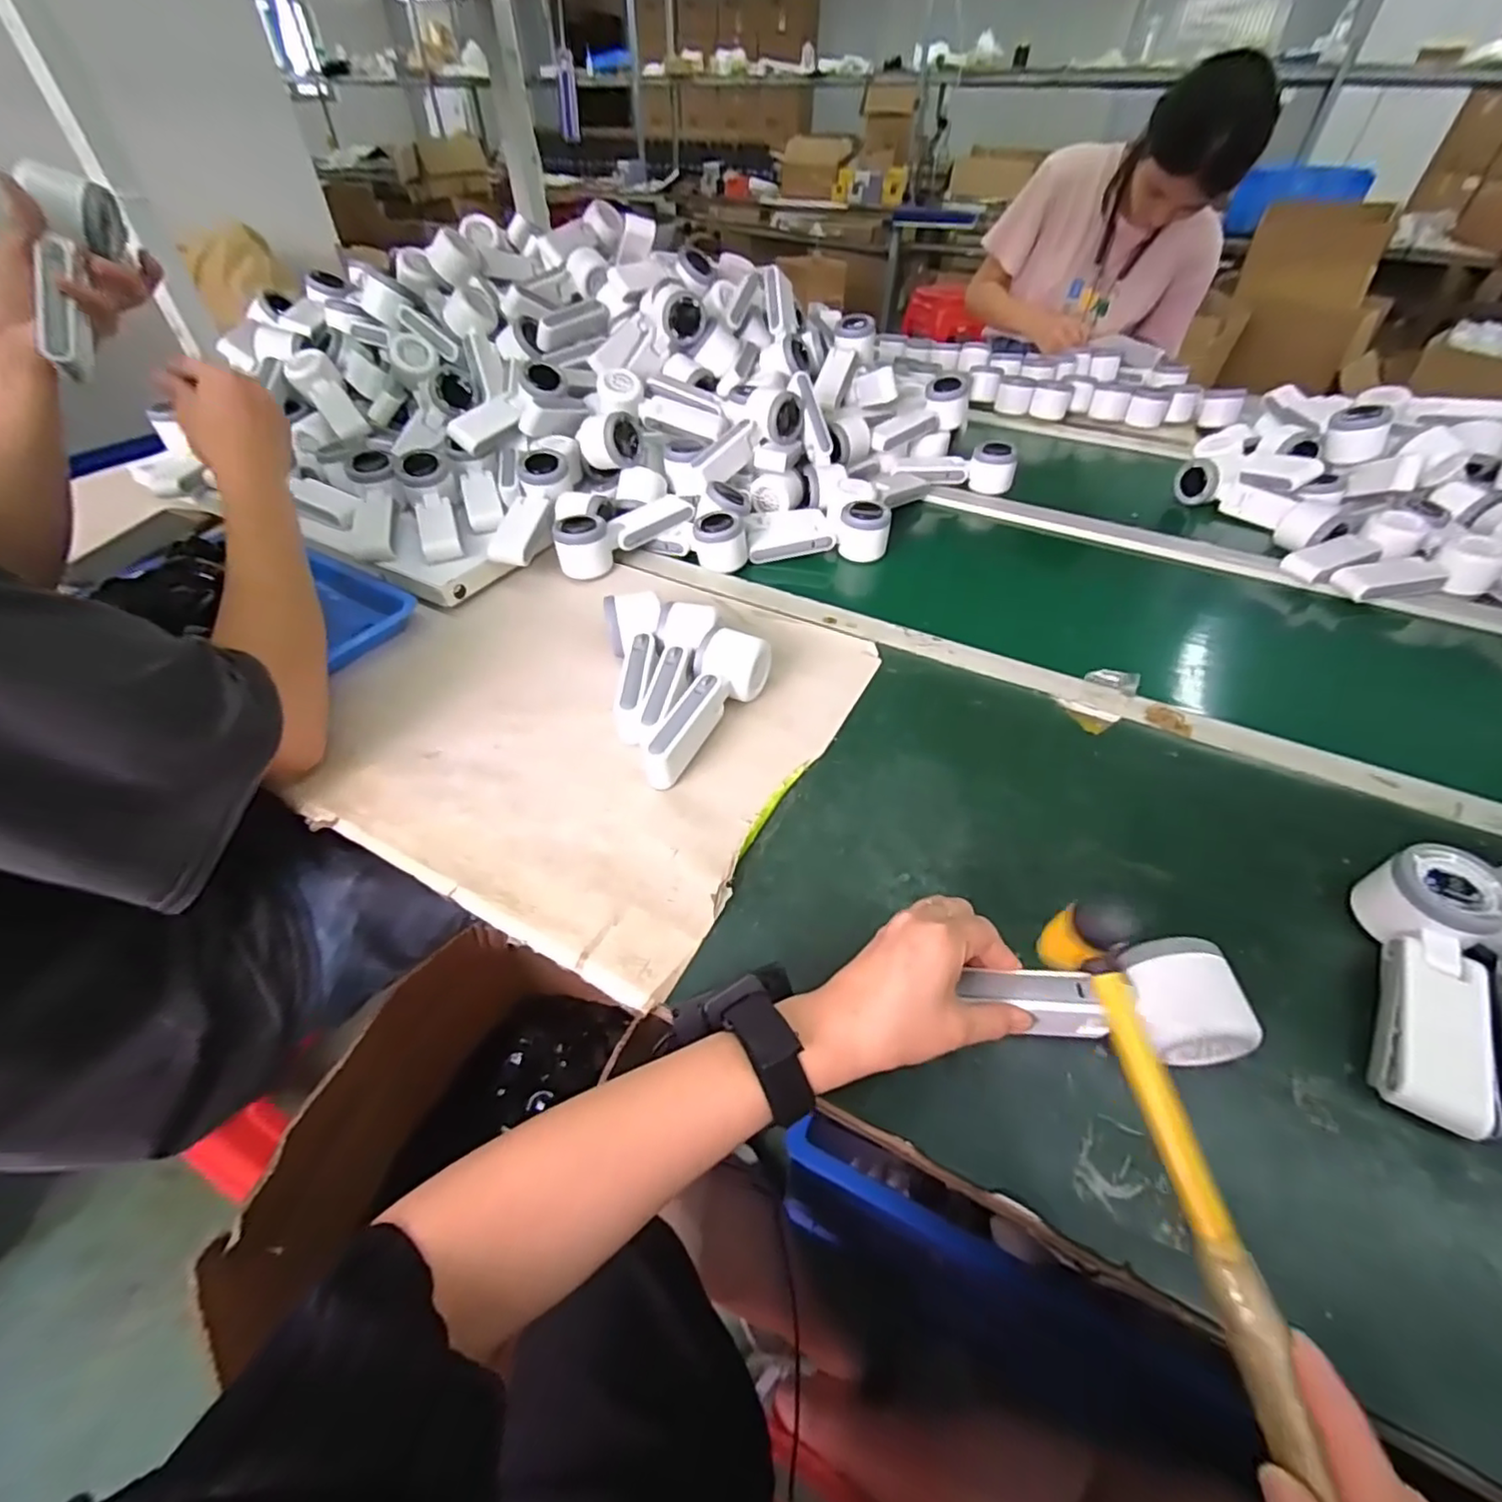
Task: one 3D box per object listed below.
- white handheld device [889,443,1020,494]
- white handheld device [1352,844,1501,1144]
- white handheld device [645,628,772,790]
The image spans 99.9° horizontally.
[{"bbox_3d":[0.284,-0.391,0.881,0.160,0.058,0.047,-3,48,-3],"label":"white handheld device"},{"bbox_3d":[0.405,0.135,0.374,0.055,0.053,0.164,23,52,20],"label":"white handheld device"},{"bbox_3d":[-0.045,-0.040,0.533,0.053,0.054,0.160,21,51,18],"label":"white handheld device"}]

